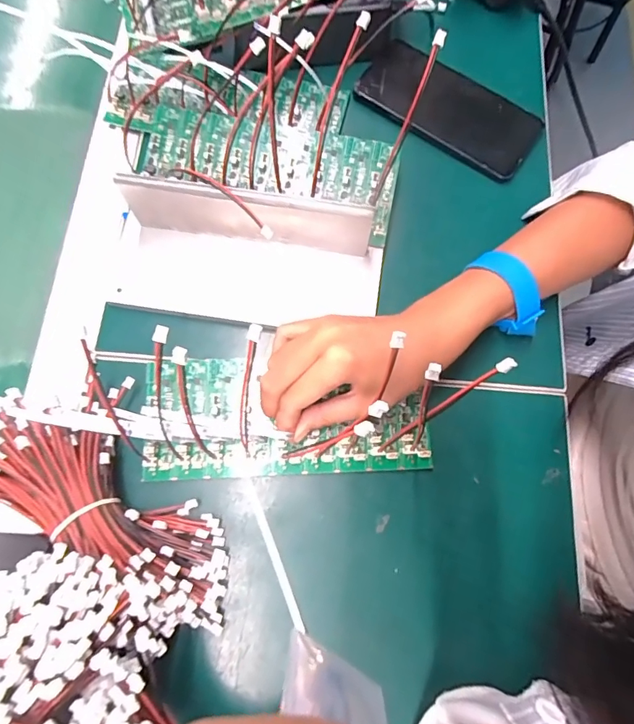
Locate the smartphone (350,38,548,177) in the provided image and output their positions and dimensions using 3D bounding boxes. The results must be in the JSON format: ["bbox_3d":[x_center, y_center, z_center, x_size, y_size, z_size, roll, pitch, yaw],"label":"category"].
[{"bbox_3d":[0.113,-0.220,0.382,0.154,0.013,0.069,34,77,7],"label":"smartphone"}]

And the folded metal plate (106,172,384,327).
[{"bbox_3d":[-0.052,-0.073,0.311,0.198,0.060,0.072,6,75,0],"label":"folded metal plate"}]

